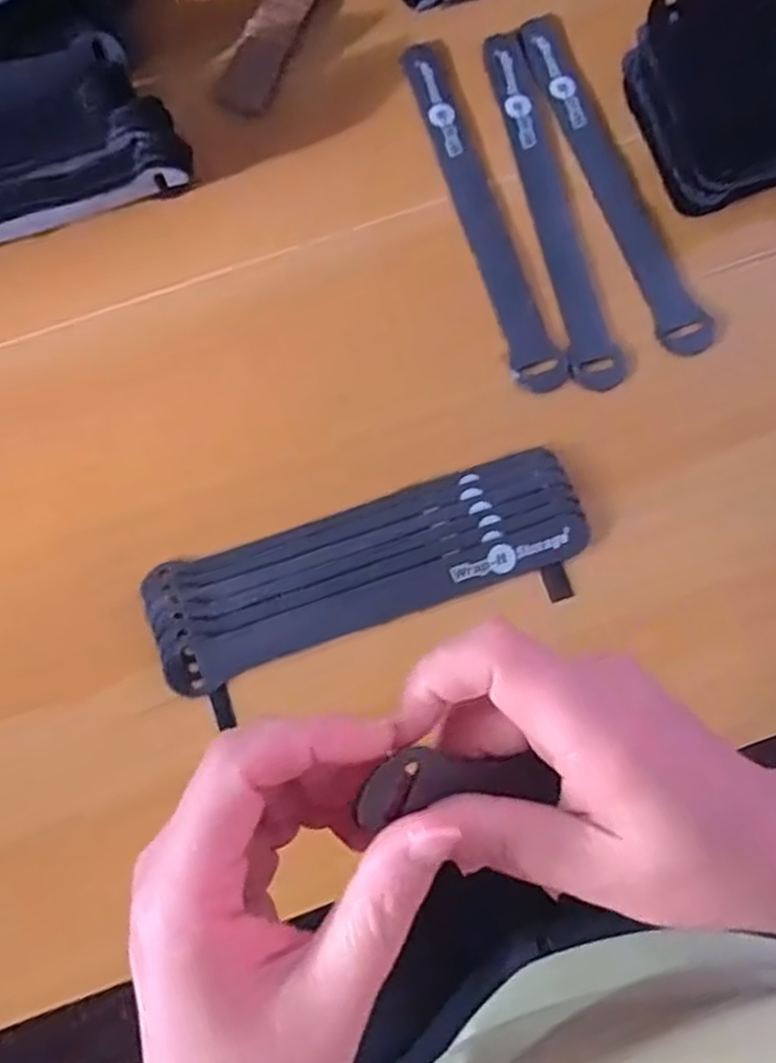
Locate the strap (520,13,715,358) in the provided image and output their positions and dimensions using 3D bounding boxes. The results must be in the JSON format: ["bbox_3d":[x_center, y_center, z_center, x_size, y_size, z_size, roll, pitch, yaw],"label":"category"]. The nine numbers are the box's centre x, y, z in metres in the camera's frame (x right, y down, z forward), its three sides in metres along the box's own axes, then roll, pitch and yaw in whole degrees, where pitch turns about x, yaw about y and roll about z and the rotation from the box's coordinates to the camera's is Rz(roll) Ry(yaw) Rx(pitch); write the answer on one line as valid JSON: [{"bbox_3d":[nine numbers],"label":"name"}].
[{"bbox_3d":[0.113,-0.182,0.393,0.024,0.008,0.204,-20,75,2],"label":"strap"}]

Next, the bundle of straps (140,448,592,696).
[{"bbox_3d":[-0.009,0.014,0.357,0.198,0.015,0.058,-20,80,-3],"label":"bundle of straps"}]

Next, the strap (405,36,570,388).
[{"bbox_3d":[0.047,-0.166,0.393,0.023,0.005,0.206,-17,76,0],"label":"strap"}]

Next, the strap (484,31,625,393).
[{"bbox_3d":[0.082,-0.168,0.390,0.022,0.004,0.207,-12,76,-3],"label":"strap"}]

